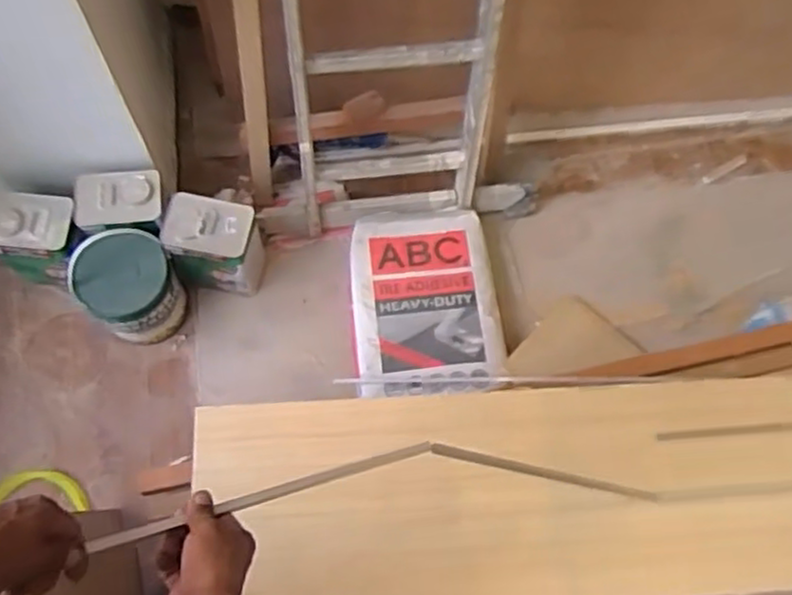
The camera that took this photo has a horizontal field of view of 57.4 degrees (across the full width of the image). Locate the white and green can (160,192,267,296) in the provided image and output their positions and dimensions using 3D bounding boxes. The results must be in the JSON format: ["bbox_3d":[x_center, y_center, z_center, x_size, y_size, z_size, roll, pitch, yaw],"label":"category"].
[{"bbox_3d":[-0.348,-0.091,1.424,0.158,0.240,0.116,13,70,0],"label":"white and green can"}]

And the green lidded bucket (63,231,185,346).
[{"bbox_3d":[-0.497,-0.011,1.383,0.167,0.254,0.150,-36,76,-14],"label":"green lidded bucket"}]

